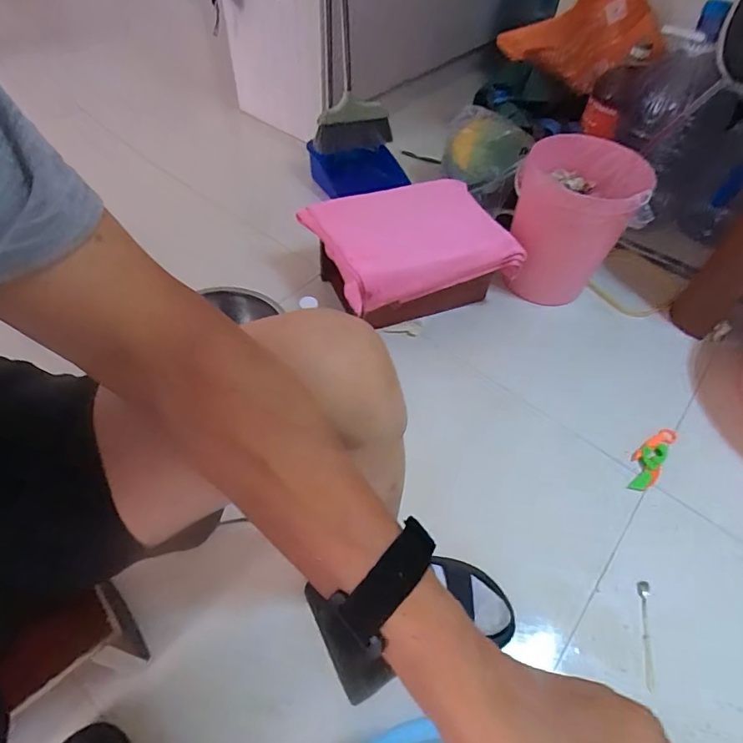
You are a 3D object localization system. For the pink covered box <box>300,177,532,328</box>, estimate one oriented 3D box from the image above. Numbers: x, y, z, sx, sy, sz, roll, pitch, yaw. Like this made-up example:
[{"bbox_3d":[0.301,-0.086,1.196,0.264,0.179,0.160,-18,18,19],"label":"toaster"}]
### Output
[{"bbox_3d":[0.079,-0.255,1.081,0.382,0.196,0.295,-18,57,-17],"label":"pink covered box"}]

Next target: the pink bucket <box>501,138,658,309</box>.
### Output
[{"bbox_3d":[0.435,-0.318,1.080,0.245,0.323,0.222,20,54,10],"label":"pink bucket"}]

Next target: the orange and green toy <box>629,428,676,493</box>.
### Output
[{"bbox_3d":[0.532,0.163,0.899,0.052,0.014,0.169,35,58,20],"label":"orange and green toy"}]

